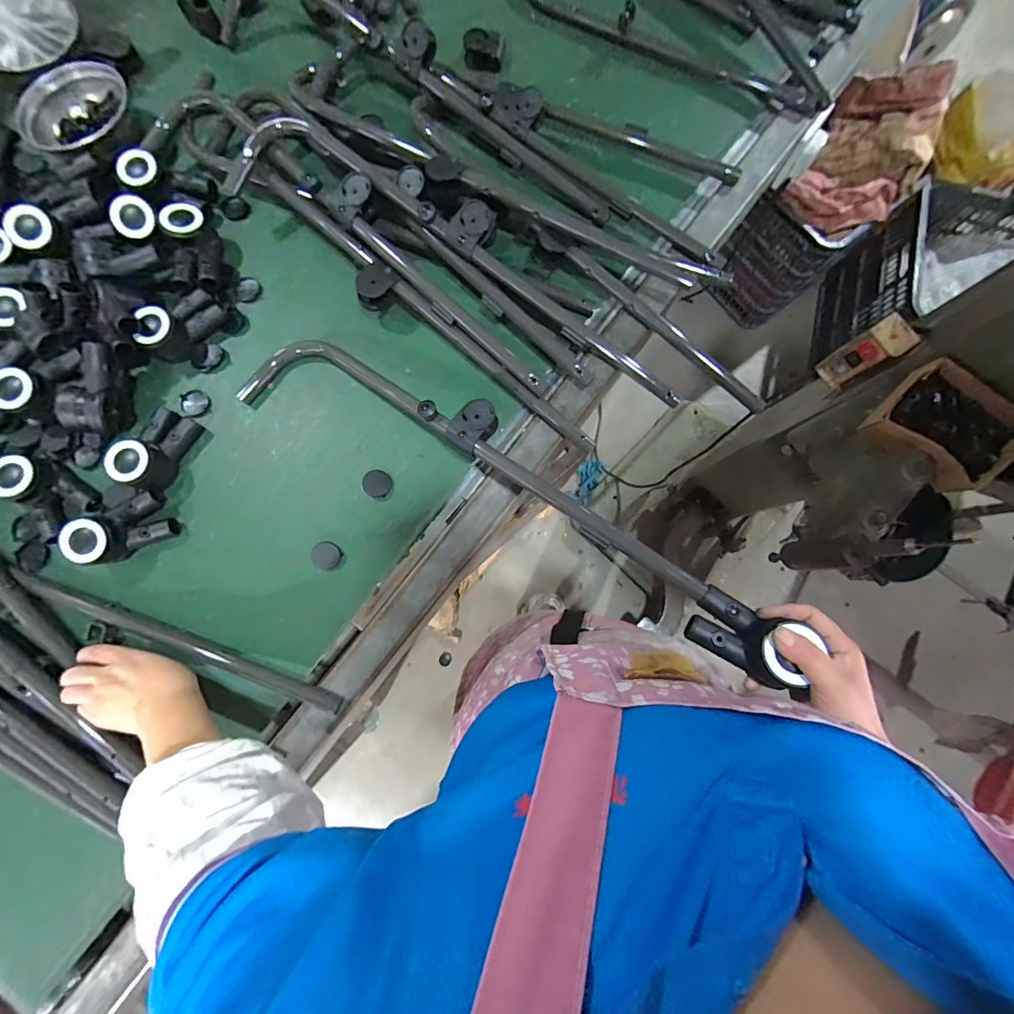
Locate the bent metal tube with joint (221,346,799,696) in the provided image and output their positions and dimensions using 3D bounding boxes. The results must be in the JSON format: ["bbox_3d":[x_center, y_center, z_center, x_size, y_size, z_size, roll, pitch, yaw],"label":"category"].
[{"bbox_3d":[-0.033,-0.034,0.481,0.671,0.029,0.131,33,81,17],"label":"bent metal tube with joint"}]

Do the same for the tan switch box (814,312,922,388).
[{"bbox_3d":[0.496,-0.212,0.624,0.033,0.138,0.051,-28,81,-6],"label":"tan switch box"}]

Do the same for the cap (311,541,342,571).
[{"bbox_3d":[-0.222,0.059,0.545,0.036,0.008,0.034,0,80,-1],"label":"cap"}]

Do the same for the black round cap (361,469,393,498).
[{"bbox_3d":[-0.163,-0.030,0.557,0.034,0.011,0.034,0,80,-1],"label":"black round cap"}]

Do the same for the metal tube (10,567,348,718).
[{"bbox_3d":[-0.385,0.155,0.513,0.422,0.023,0.025,20,80,3],"label":"metal tube"}]

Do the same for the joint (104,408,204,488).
[{"bbox_3d":[-0.429,-0.072,0.541,0.062,0.050,0.102,19,80,3],"label":"joint"}]

